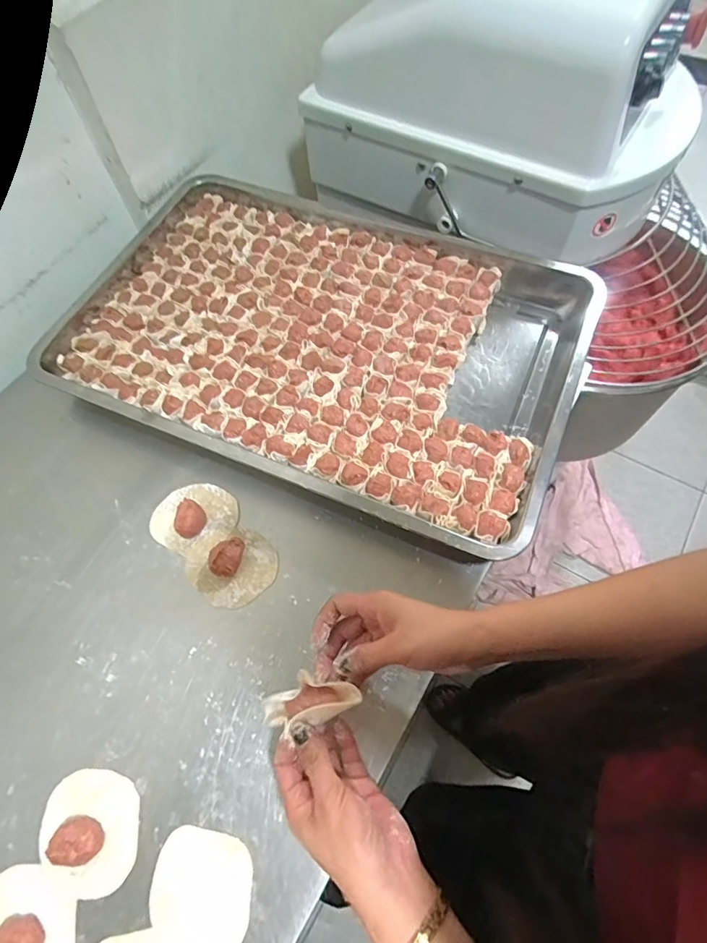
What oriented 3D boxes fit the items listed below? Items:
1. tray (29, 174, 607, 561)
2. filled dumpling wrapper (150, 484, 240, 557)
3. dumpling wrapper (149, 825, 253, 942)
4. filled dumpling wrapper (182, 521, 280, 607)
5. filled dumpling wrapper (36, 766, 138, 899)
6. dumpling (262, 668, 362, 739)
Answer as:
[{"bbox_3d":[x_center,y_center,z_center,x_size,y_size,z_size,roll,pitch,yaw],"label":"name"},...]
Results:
[{"bbox_3d":[-0.042,-0.164,0.592,0.592,0.058,0.393,22,65,12],"label":"tray"},{"bbox_3d":[-0.171,0.041,0.505,0.086,0.025,0.068,-31,66,-14],"label":"filled dumpling wrapper"},{"bbox_3d":[-0.118,0.326,0.372,0.078,0.004,0.078,-1,62,1],"label":"dumpling wrapper"},{"bbox_3d":[-0.124,0.089,0.480,0.088,0.022,0.078,34,68,18],"label":"filled dumpling wrapper"},{"bbox_3d":[-0.214,0.285,0.382,0.075,0.023,0.084,-7,62,-2],"label":"filled dumpling wrapper"},{"bbox_3d":[-0.036,0.172,0.365,0.079,0.024,0.036,-17,61,15],"label":"dumpling"}]

